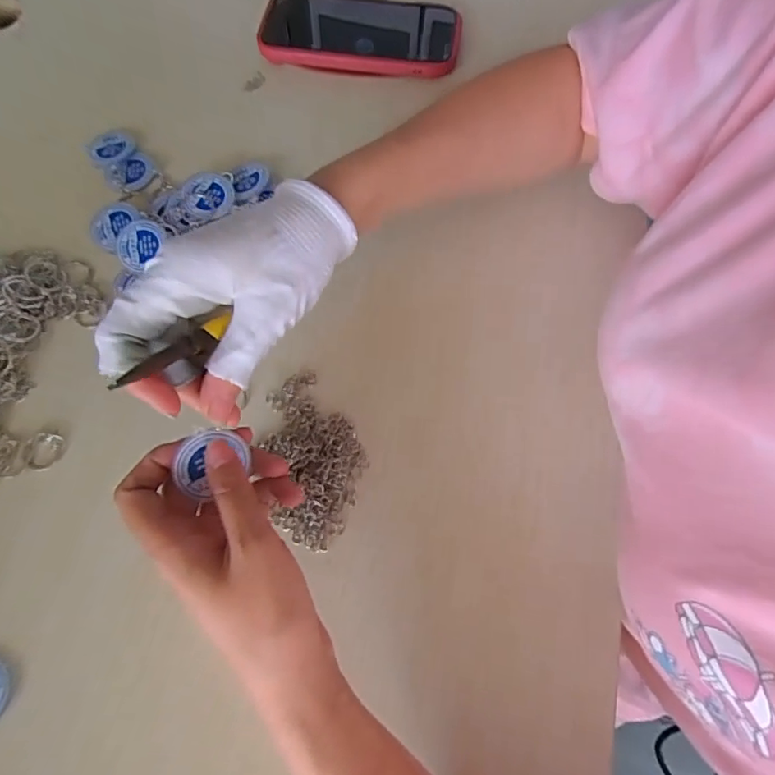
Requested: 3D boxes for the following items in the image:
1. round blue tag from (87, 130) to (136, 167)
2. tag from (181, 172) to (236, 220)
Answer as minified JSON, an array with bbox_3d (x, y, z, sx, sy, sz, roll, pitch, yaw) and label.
[{"bbox_3d":[-0.219,-0.190,0.406,0.032,0.006,0.035,0,69,0],"label":"round blue tag"},{"bbox_3d":[-0.132,-0.142,0.378,0.036,0.009,0.034,0,69,0],"label":"tag"}]

